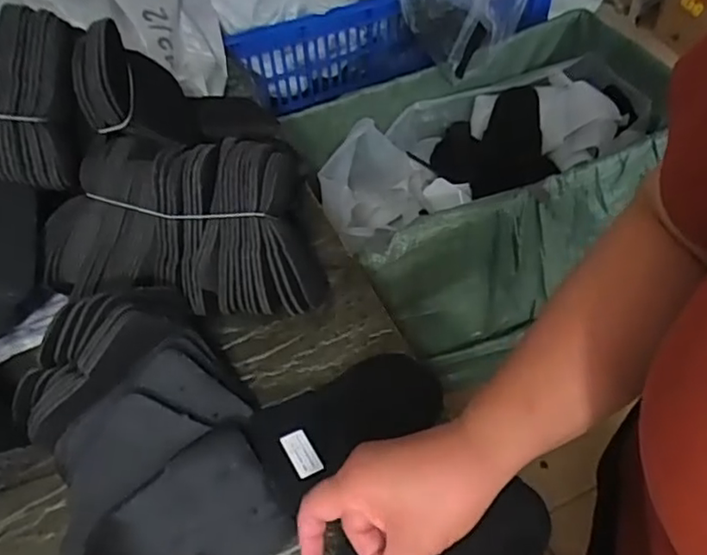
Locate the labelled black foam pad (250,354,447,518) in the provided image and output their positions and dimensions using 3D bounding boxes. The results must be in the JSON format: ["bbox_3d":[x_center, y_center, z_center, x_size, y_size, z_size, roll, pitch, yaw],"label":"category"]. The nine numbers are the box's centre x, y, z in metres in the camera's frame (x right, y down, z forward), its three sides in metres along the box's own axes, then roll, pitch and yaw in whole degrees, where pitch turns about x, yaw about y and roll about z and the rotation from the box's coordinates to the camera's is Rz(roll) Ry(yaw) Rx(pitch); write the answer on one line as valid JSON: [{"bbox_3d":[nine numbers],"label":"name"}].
[{"bbox_3d":[-0.005,0.118,0.532,0.165,0.018,0.095,-22,50,-17],"label":"labelled black foam pad"}]

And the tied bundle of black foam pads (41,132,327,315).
[{"bbox_3d":[-0.156,-0.056,0.573,0.232,0.115,0.148,-6,50,1],"label":"tied bundle of black foam pads"}]

